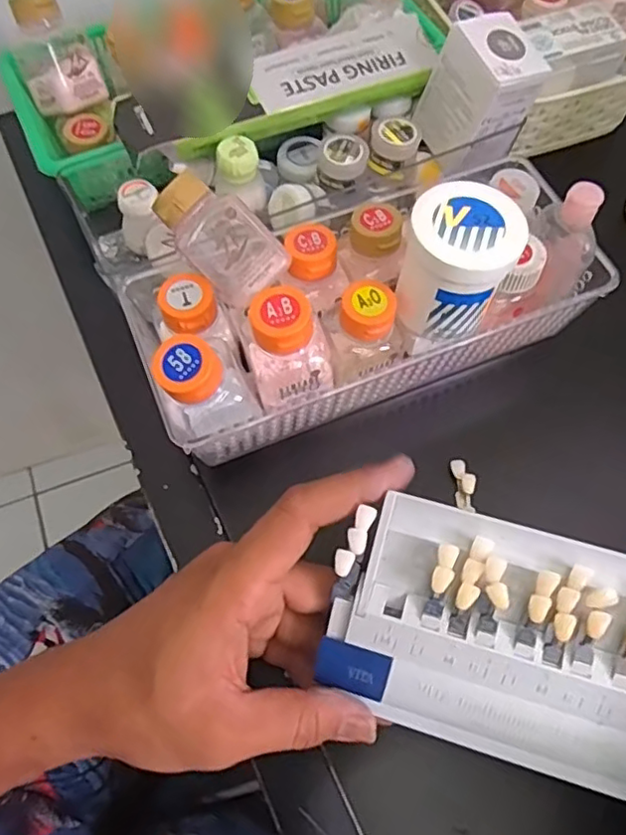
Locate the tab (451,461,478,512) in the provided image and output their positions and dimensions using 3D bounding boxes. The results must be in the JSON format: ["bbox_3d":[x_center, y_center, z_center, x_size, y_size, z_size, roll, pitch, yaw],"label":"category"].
[{"bbox_3d":[0.088,0.039,0.356,0.012,0.006,0.030,-5,78,-5],"label":"tab"}]

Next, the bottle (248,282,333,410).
[{"bbox_3d":[-0.014,-0.034,0.315,0.037,0.063,0.041,-4,65,-4],"label":"bottle"}]

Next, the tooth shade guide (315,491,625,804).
[{"bbox_3d":[0.092,0.100,0.253,0.169,0.012,0.100,14,100,9],"label":"tooth shade guide"}]

